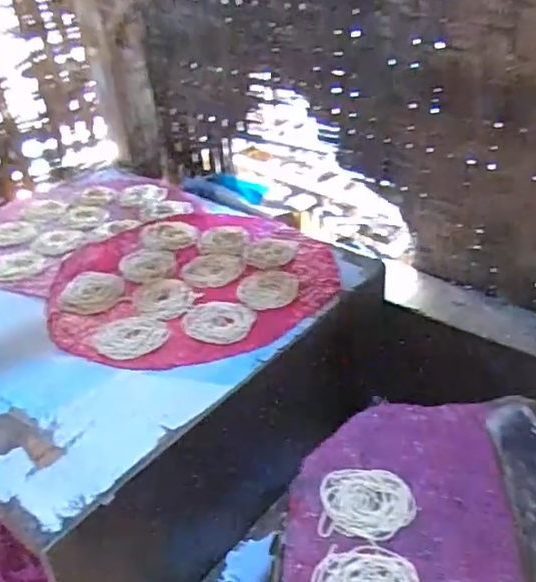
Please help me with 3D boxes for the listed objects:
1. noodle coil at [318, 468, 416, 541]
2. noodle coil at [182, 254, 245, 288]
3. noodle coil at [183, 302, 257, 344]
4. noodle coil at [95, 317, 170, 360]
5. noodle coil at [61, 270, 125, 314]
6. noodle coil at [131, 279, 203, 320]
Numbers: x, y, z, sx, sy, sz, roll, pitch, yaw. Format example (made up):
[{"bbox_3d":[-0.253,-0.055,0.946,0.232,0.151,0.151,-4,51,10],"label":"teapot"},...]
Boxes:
[{"bbox_3d":[0.086,0.184,0.515,0.078,0.004,0.067,1,33,6],"label":"noodle coil"},{"bbox_3d":[-0.074,-0.029,0.784,0.071,0.007,0.082,22,40,33],"label":"noodle coil"},{"bbox_3d":[-0.056,0.034,0.687,0.079,0.006,0.069,3,33,8],"label":"noodle coil"},{"bbox_3d":[-0.155,0.052,0.667,0.075,0.006,0.067,11,36,20],"label":"noodle coil"},{"bbox_3d":[-0.222,0.001,0.753,0.070,0.008,0.095,3,33,8],"label":"noodle coil"},{"bbox_3d":[-0.128,0.009,0.732,0.072,0.009,0.096,-29,41,-34],"label":"noodle coil"}]

